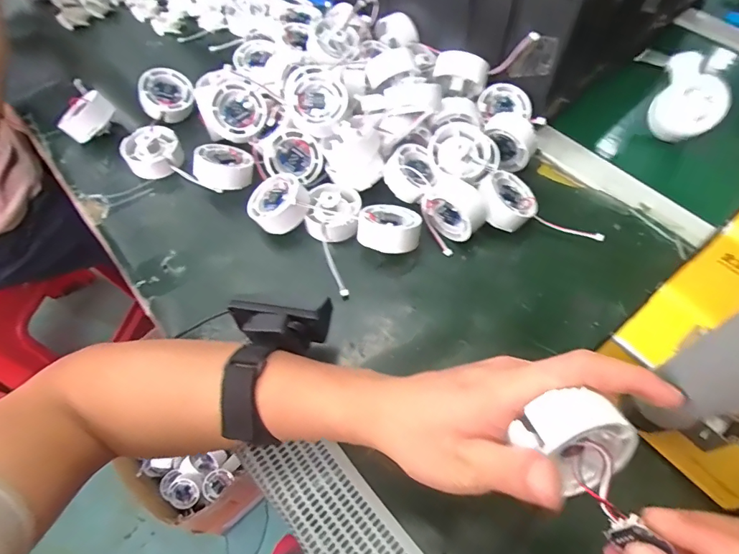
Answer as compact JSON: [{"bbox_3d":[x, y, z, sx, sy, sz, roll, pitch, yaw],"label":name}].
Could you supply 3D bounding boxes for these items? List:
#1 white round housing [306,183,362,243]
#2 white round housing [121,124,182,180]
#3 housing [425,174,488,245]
[{"bbox_3d":[-0.033,-0.065,0.422,0.049,0.027,0.057,2,59,2],"label":"white round housing"},{"bbox_3d":[-0.234,-0.135,0.478,0.056,0.032,0.054,-1,59,1],"label":"white round housing"},{"bbox_3d":[0.079,-0.063,0.410,0.032,0.042,0.057,-40,66,-21],"label":"housing"}]

